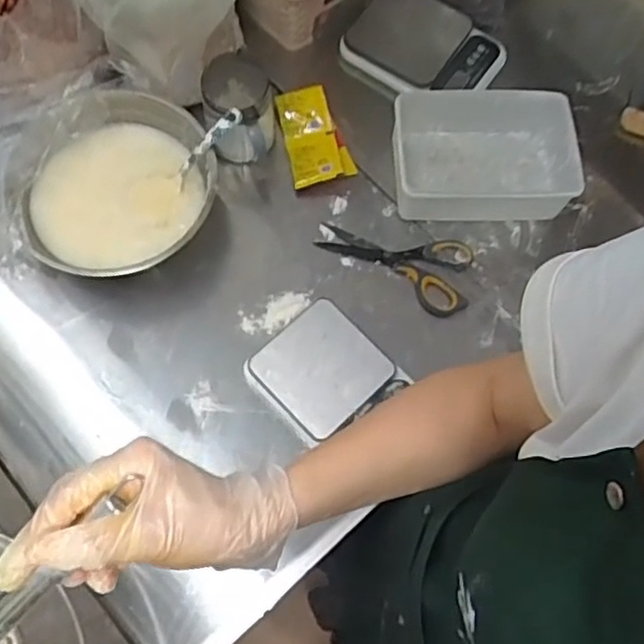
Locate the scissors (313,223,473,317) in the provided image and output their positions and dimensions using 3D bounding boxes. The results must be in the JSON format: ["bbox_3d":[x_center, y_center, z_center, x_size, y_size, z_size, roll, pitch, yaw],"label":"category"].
[{"bbox_3d":[0.088,-0.068,0.826,0.185,0.011,0.095,11,70,2],"label":"scissors"}]

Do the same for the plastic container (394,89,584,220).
[{"bbox_3d":[0.199,-0.204,0.829,0.223,0.094,0.138,-3,70,-4],"label":"plastic container"}]

